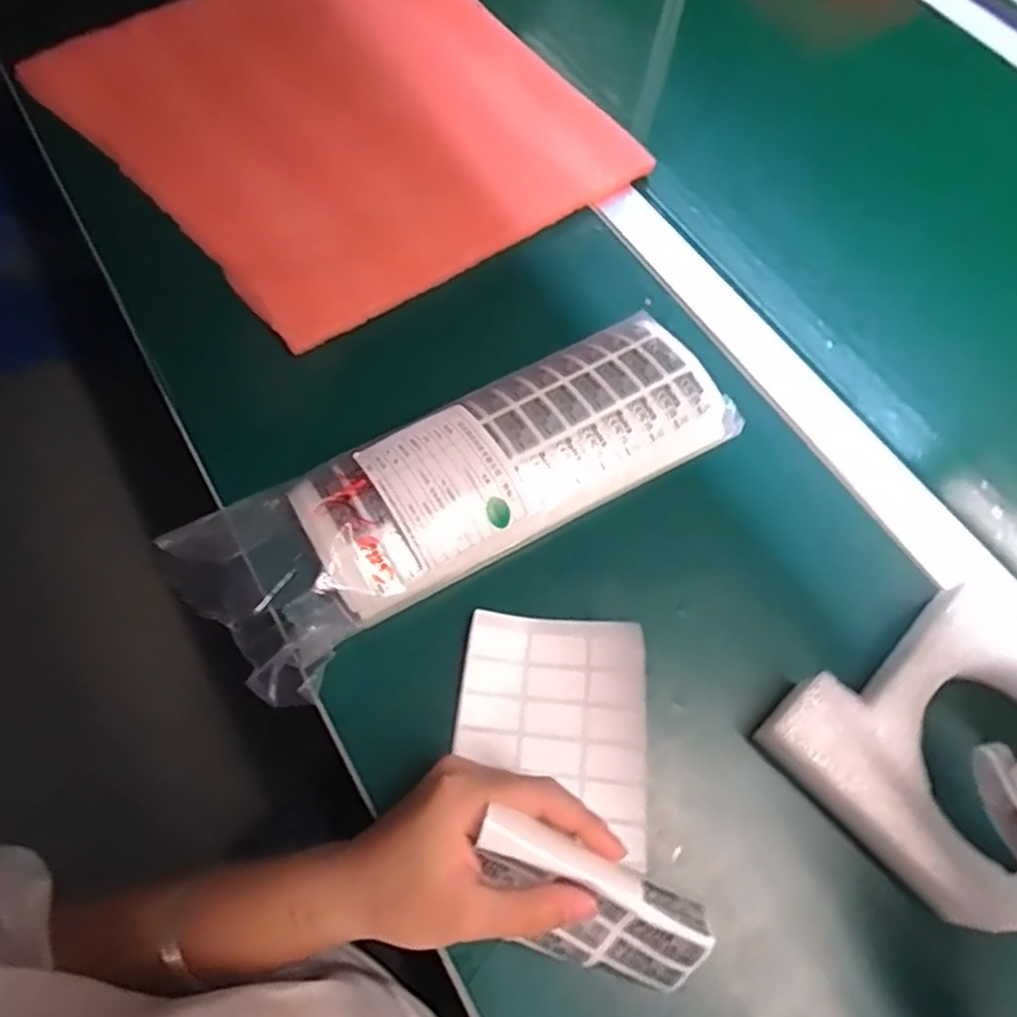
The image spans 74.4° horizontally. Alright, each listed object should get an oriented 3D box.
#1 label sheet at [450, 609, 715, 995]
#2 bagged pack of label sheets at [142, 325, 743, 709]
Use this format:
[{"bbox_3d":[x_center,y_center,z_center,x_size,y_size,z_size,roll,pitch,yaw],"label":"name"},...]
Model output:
[{"bbox_3d":[0.027,0.128,0.325,0.098,0.083,0.166,-3,69,-3],"label":"label sheet"},{"bbox_3d":[-0.023,-0.020,0.411,0.340,0.037,0.121,-31,70,-14],"label":"bagged pack of label sheets"}]

